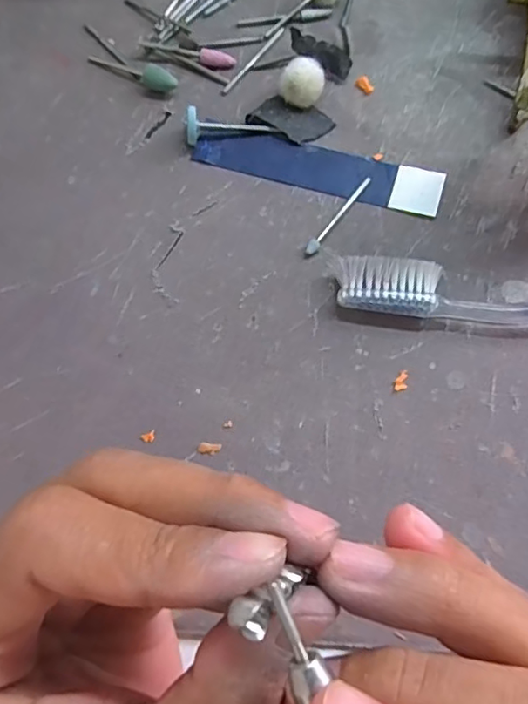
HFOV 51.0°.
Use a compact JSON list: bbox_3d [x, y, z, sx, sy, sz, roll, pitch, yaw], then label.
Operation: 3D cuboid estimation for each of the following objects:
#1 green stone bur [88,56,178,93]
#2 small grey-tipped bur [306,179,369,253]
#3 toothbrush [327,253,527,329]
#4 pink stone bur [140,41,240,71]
[{"bbox_3d":[-0.059,-0.125,0.244,0.045,0.010,0.007,28,75,10],"label":"green stone bur"},{"bbox_3d":[0.030,-0.055,0.221,0.004,0.004,0.042,33,76,12],"label":"small grey-tipped bur"},{"bbox_3d":[0.119,-0.018,0.201,0.184,0.013,0.018,5,73,4],"label":"toothbrush"},{"bbox_3d":[-0.034,-0.134,0.248,0.042,0.005,0.008,15,73,7],"label":"pink stone bur"}]

